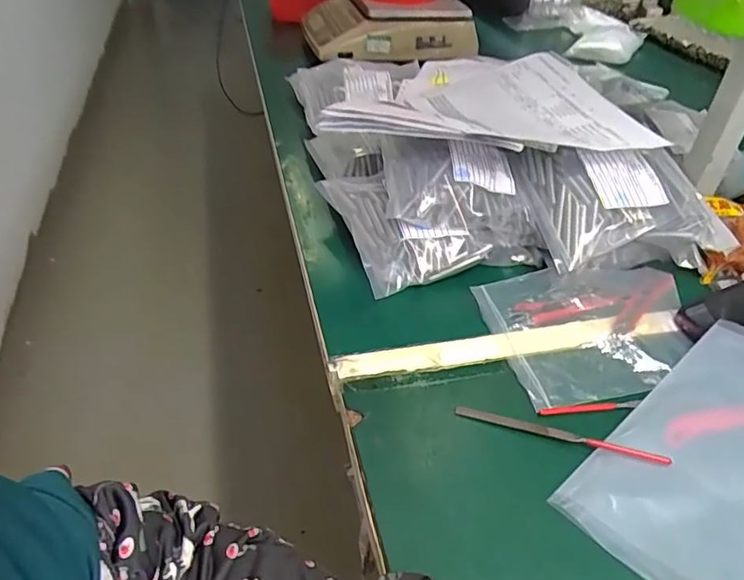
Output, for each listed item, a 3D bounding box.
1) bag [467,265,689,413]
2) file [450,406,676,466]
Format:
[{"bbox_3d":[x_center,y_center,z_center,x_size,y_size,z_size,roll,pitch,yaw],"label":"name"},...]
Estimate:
[{"bbox_3d":[0.213,0.030,0.519,0.203,0.014,0.146,-9,40,-12],"label":"bag"},{"bbox_3d":[0.141,0.109,0.427,0.154,0.005,0.010,12,40,13],"label":"file"}]

